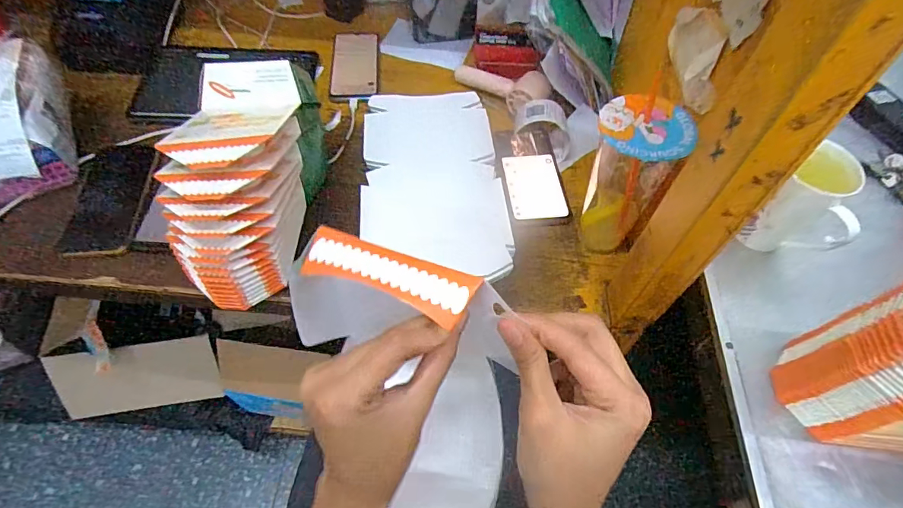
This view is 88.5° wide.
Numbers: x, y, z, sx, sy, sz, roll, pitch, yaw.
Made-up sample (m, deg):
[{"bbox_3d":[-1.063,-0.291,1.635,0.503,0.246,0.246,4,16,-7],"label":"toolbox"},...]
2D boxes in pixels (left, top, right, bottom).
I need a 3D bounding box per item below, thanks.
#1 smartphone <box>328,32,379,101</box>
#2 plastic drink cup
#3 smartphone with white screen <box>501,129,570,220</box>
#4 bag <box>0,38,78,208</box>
[{"bbox_3d":[-0.154,-0.305,0.744,0.071,0.004,0.162,-2,57,-4],"label":"smartphone"},{"bbox_3d":[0.178,-0.074,0.510,0.075,0.187,0.078,1,57,-2],"label":"plastic drink cup"},{"bbox_3d":[0.109,-0.109,0.630,0.074,0.015,0.148,-3,57,-4],"label":"smartphone with white screen"},{"bbox_3d":[-0.560,-0.166,0.572,0.135,0.112,0.174,-12,58,-10],"label":"bag"}]

